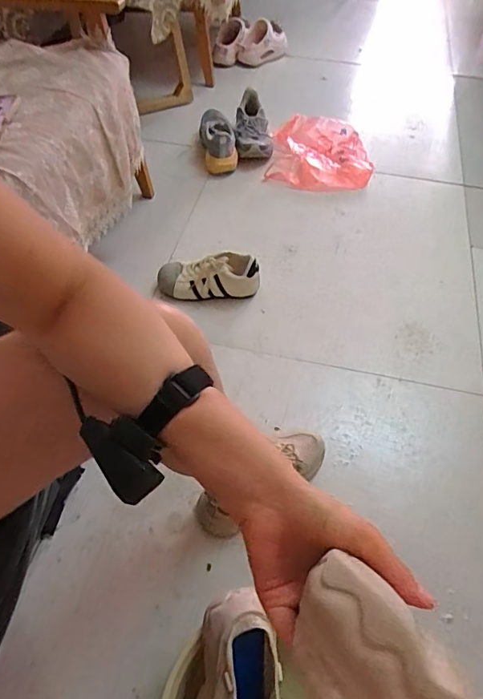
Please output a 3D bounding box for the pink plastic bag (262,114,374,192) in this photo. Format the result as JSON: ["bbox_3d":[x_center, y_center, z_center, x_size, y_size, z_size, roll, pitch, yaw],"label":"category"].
[{"bbox_3d":[0.256,-0.638,1.508,0.322,0.073,0.313,8,55,5],"label":"pink plastic bag"}]

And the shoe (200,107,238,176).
[{"bbox_3d":[-0.078,-0.680,1.496,0.107,0.122,0.248,-4,54,-5],"label":"shoe"}]

